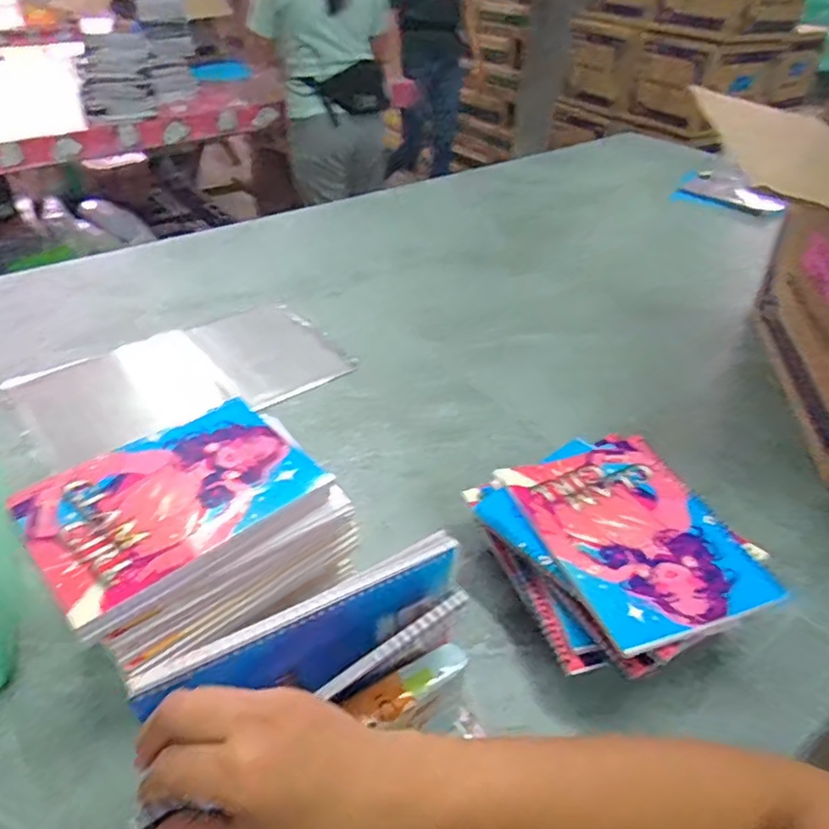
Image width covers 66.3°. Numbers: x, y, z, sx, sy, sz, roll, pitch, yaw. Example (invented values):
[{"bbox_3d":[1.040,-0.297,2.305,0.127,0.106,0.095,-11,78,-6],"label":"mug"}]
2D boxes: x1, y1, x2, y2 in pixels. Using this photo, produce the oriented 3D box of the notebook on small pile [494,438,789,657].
[{"bbox_3d":[0.185,0.096,0.546,0.153,0.011,0.208,-13,40,-17],"label":"notebook on small pile"}]

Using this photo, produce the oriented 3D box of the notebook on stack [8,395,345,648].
[{"bbox_3d":[-0.185,0.059,0.487,0.197,0.013,0.151,-30,47,-33],"label":"notebook on stack"}]

